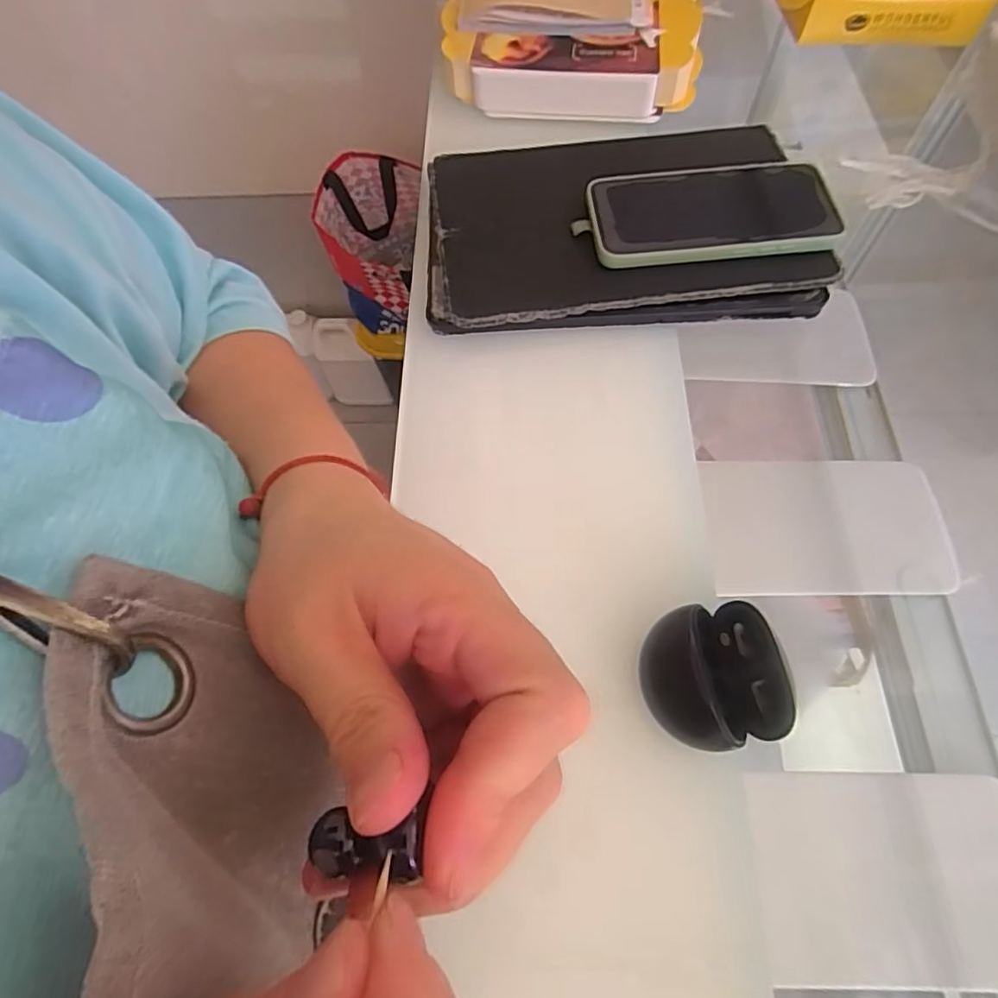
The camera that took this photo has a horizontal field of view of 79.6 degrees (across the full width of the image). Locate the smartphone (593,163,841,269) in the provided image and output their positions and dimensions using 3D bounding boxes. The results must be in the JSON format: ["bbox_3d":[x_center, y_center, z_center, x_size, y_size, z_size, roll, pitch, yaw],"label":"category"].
[{"bbox_3d":[0.135,-0.187,0.387,0.150,0.013,0.075,-4,65,1],"label":"smartphone"}]

